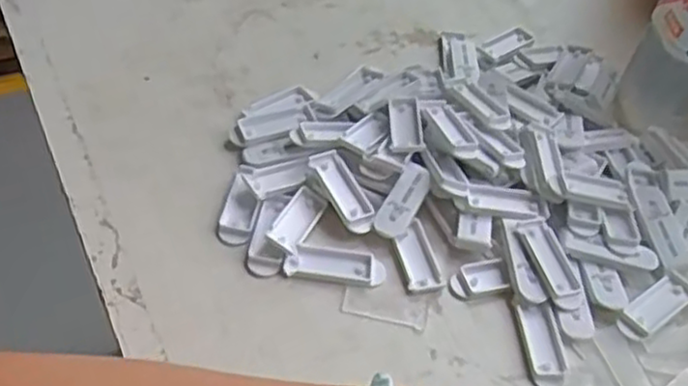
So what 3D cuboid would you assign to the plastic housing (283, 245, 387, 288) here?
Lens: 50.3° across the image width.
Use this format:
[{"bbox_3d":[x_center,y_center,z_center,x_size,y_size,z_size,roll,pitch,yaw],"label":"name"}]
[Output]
[{"bbox_3d":[-0.005,0.042,0.420,0.056,0.006,0.020,7,49,-1],"label":"plastic housing"}]

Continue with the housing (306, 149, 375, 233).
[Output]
[{"bbox_3d":[0.000,-0.002,0.445,0.021,0.013,0.056,-22,55,-23],"label":"housing"}]

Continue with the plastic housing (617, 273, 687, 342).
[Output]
[{"bbox_3d":[0.178,0.064,0.414,0.053,0.004,0.019,-30,59,-28],"label":"plastic housing"}]

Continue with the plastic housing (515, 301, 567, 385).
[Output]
[{"bbox_3d":[0.108,0.084,0.398,0.020,0.005,0.051,0,50,-7],"label":"plastic housing"}]

